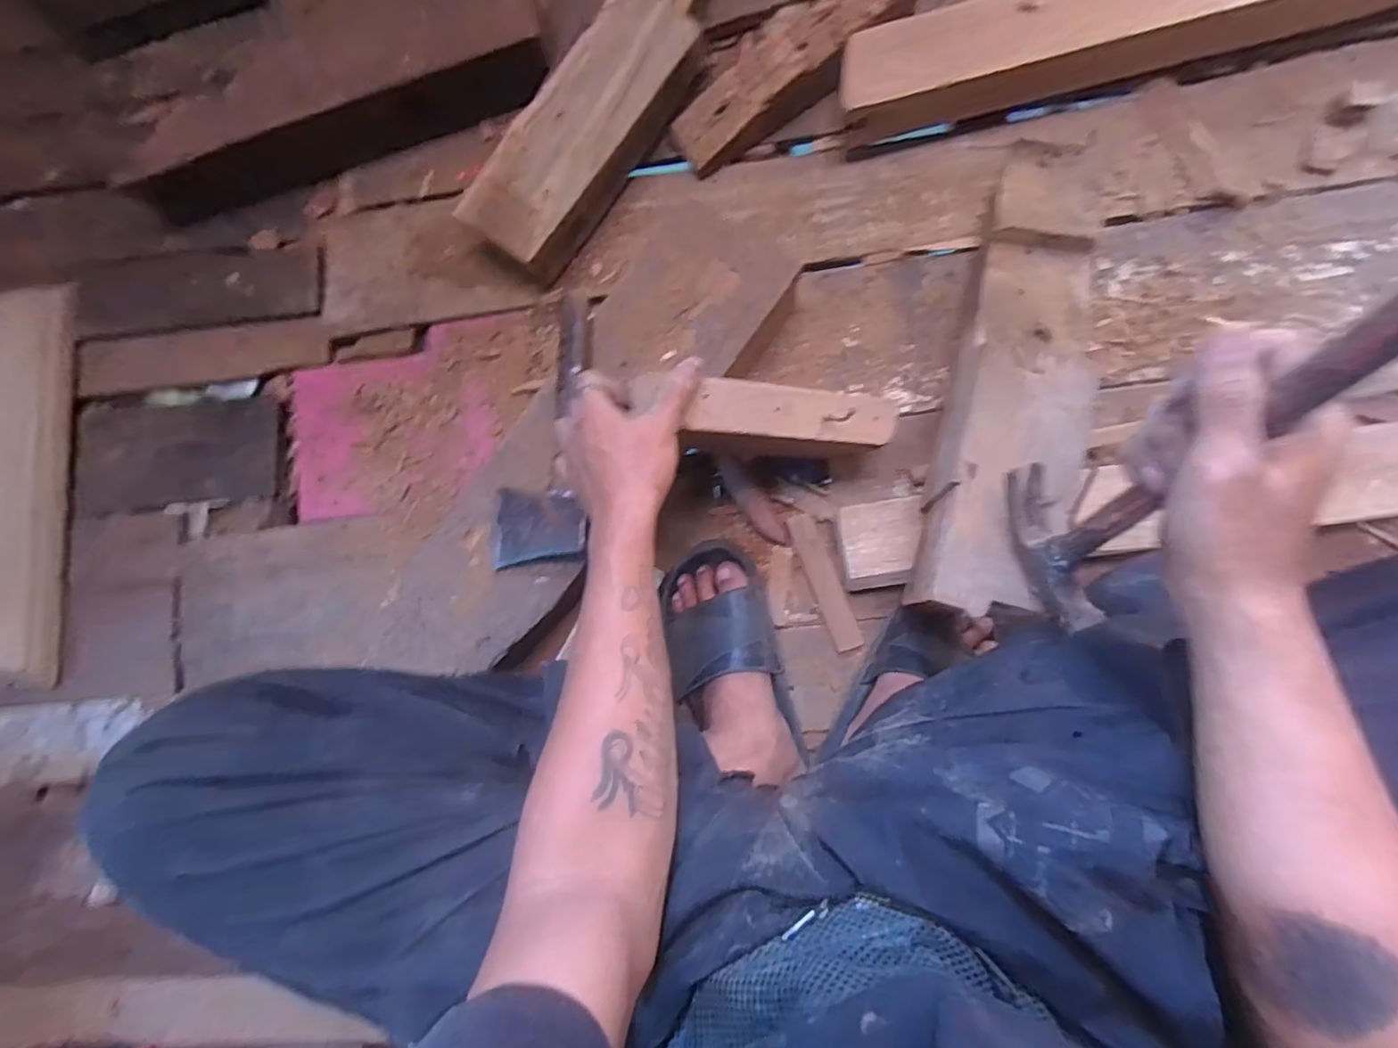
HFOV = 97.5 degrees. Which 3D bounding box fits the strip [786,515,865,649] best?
[{"bbox_3d":[0.131,0.061,0.643,0.029,0.012,0.147,-22,84,5],"label":"strip"}]

